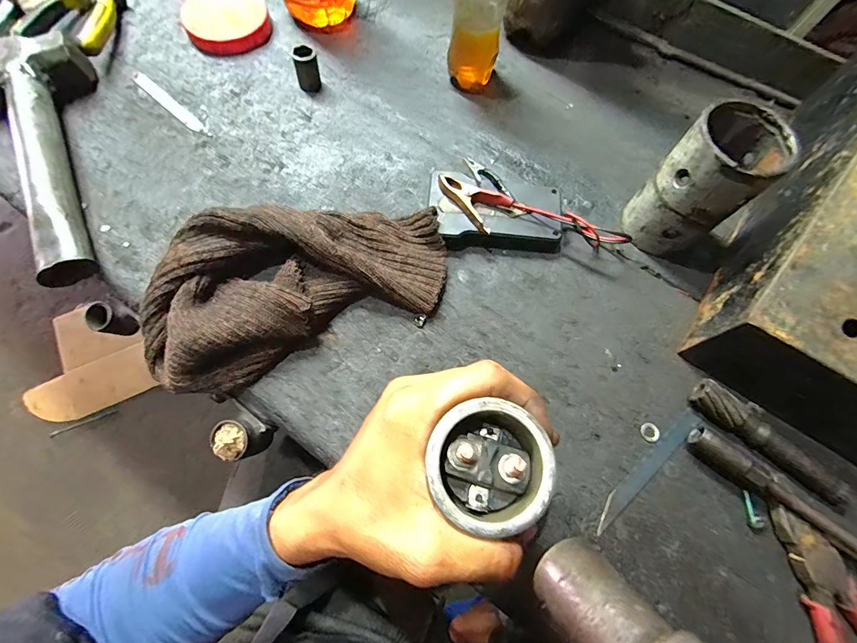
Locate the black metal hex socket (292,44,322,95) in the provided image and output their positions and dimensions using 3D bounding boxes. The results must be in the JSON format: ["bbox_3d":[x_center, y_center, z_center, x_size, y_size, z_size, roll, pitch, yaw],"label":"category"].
[{"bbox_3d":[-0.123,-0.256,0.391,0.023,0.035,0.024,-15,71,-8],"label":"black metal hex socket"}]

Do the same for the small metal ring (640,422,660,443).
[{"bbox_3d":[0.169,0.084,0.291,0.014,0.004,0.015,1,69,-2],"label":"small metal ring"}]

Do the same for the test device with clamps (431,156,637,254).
[{"bbox_3d":[0.075,-0.103,0.342,0.145,0.034,0.084,0,69,-3],"label":"test device with clamps"}]

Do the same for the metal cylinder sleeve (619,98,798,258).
[{"bbox_3d":[0.218,-0.110,0.310,0.068,0.113,0.063,1,69,-2],"label":"metal cylinder sleeve"}]

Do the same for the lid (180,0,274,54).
[{"bbox_3d":[-0.216,-0.325,0.413,0.087,0.025,0.072,-19,71,-10],"label":"lid"}]

